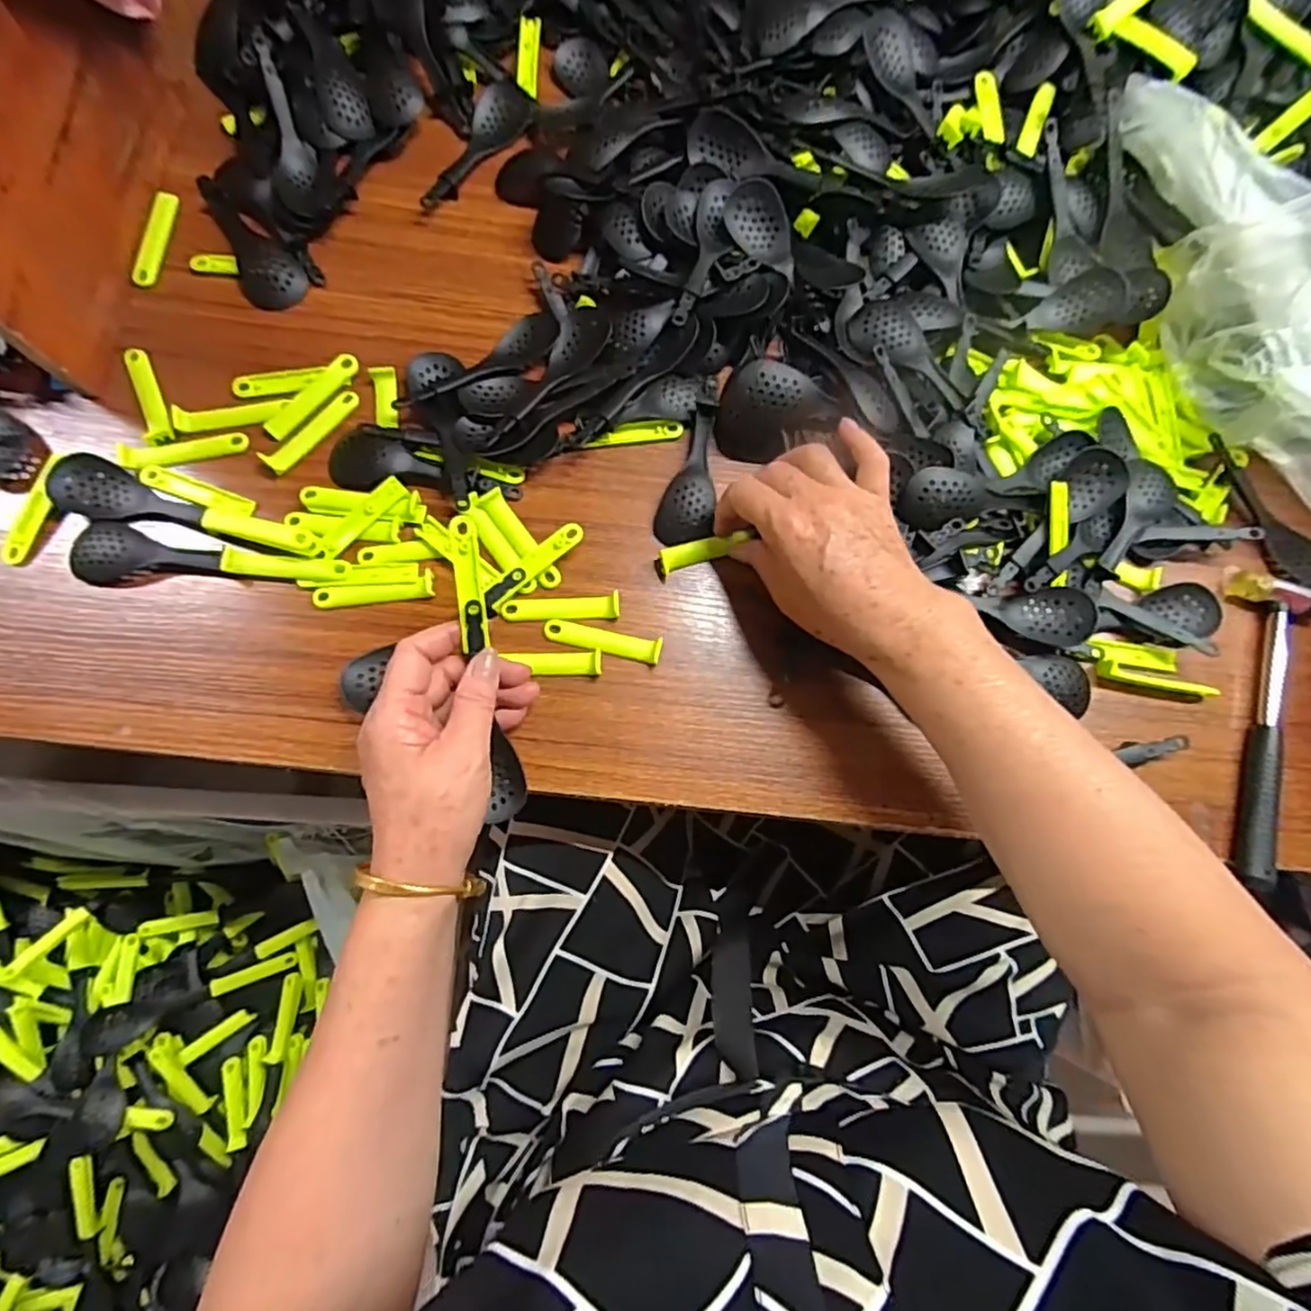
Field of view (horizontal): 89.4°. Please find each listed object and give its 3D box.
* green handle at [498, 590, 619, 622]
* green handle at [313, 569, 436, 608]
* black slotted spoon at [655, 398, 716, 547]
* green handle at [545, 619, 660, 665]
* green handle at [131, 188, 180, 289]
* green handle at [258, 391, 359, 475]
[{"bbox_3d":[-0.061,-0.031,0.430,0.074,0.006,0.016,-5,77,-5],"label":"green handle"},{"bbox_3d":[-0.181,-0.041,0.427,0.075,0.007,0.016,-9,78,-6],"label":"green handle"},{"bbox_3d":[0.022,-0.126,0.452,0.038,0.008,0.102,3,77,-3],"label":"black slotted spoon"},{"bbox_3d":[-0.034,-0.010,0.425,0.076,0.005,0.015,12,77,-1],"label":"green handle"},{"bbox_3d":[-0.360,-0.299,0.476,0.017,0.006,0.077,5,77,-2],"label":"green handle"},{"bbox_3d":[-0.234,-0.154,0.451,0.015,0.011,0.076,41,78,6],"label":"green handle"}]

